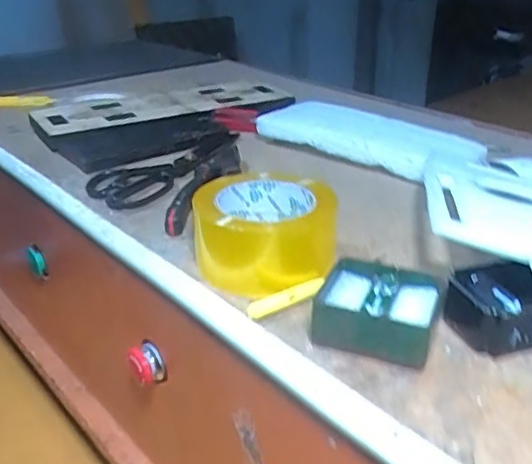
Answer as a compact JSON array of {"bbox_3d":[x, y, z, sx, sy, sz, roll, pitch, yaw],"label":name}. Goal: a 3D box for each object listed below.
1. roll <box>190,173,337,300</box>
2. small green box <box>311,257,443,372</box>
[{"bbox_3d":[-0.002,-0.001,0.464,0.104,0.061,0.108,2,25,-1],"label":"roll"},{"bbox_3d":[0.075,0.054,0.395,0.074,0.033,0.070,13,27,20],"label":"small green box"}]

